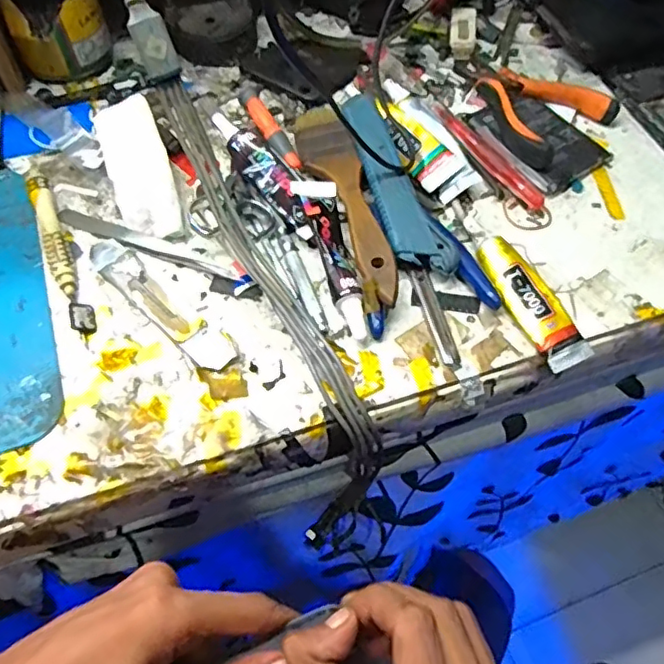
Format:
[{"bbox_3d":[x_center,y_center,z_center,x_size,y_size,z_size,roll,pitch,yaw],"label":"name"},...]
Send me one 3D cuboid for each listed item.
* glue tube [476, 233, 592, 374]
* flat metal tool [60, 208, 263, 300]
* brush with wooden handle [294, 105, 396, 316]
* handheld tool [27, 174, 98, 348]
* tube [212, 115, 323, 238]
[{"bbox_3d":[0.112,-0.017,0.333,0.024,0.019,0.082,-26,63,-16],"label":"glue tube"},{"bbox_3d":[-0.106,-0.052,0.356,0.140,0.004,0.021,22,61,11],"label":"flat metal tool"},{"bbox_3d":[0.008,-0.082,0.365,0.033,0.022,0.169,-12,60,-9],"label":"brush with wooden handle"},{"bbox_3d":[-0.159,-0.045,0.344,0.013,0.016,0.117,-22,62,-14],"label":"handheld tool"},{"bbox_3d":[-0.040,-0.099,0.371,0.025,0.022,0.103,-28,64,-17],"label":"tube"}]

